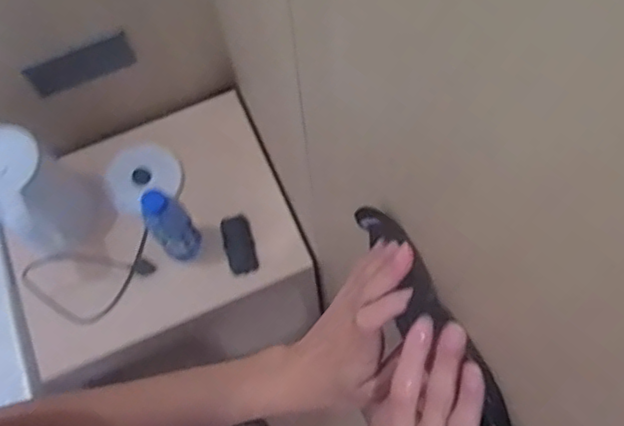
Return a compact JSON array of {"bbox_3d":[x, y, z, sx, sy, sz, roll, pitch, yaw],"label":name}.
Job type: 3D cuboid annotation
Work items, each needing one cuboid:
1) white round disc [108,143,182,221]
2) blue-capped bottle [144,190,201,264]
[{"bbox_3d":[-0.289,-0.061,1.069,0.119,0.017,0.111,-32,97,-12],"label":"white round disc"},{"bbox_3d":[-0.209,0.025,0.949,0.056,0.193,0.051,-31,71,-10],"label":"blue-capped bottle"}]

